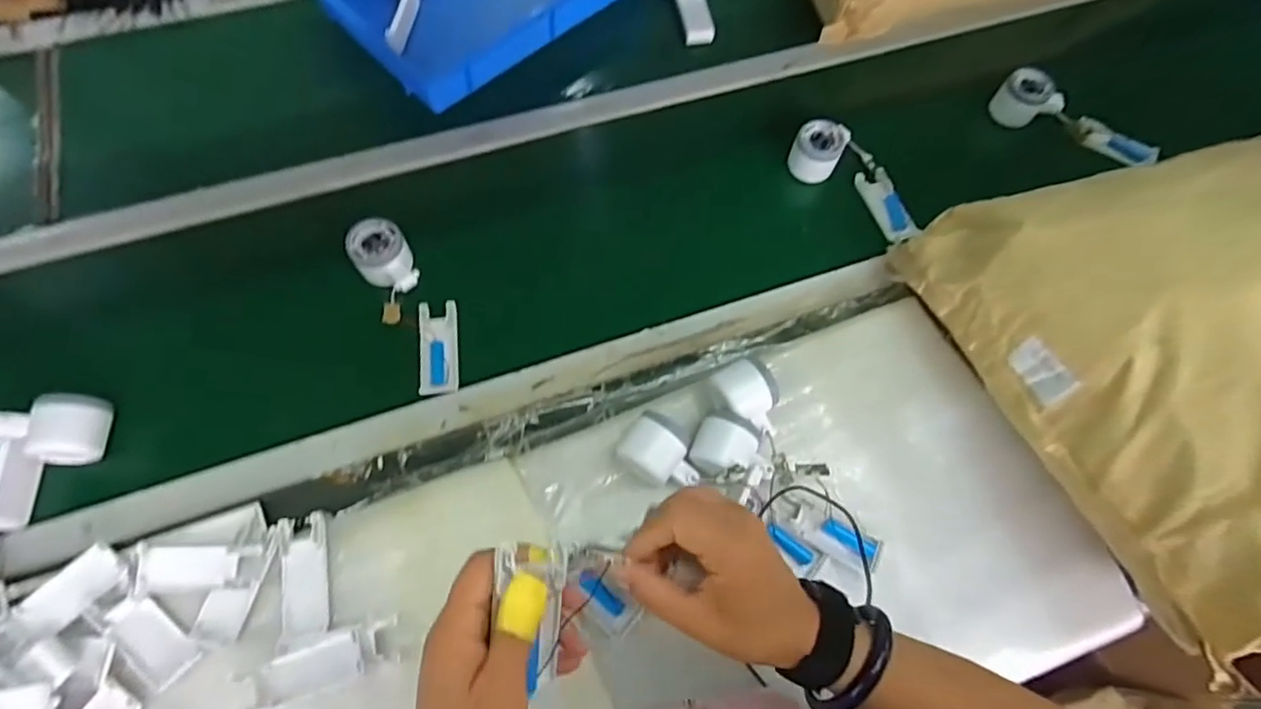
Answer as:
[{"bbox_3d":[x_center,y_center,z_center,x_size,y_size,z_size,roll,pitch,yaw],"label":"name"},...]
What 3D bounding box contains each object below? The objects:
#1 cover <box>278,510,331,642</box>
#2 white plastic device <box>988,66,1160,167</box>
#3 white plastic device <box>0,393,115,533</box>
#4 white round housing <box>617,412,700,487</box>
[{"bbox_3d":[-0.299,0.203,0.551,0.042,0.008,0.107,-11,68,-6],"label":"cover"},{"bbox_3d":[0.598,-0.314,0.801,0.216,0.055,0.085,24,69,8],"label":"white plastic device"},{"bbox_3d":[-0.549,0.102,0.566,0.066,0.076,0.125,3,68,0],"label":"white plastic device"},{"bbox_3d":[0.031,0.099,0.590,0.079,0.055,0.052,35,71,12],"label":"white round housing"}]

